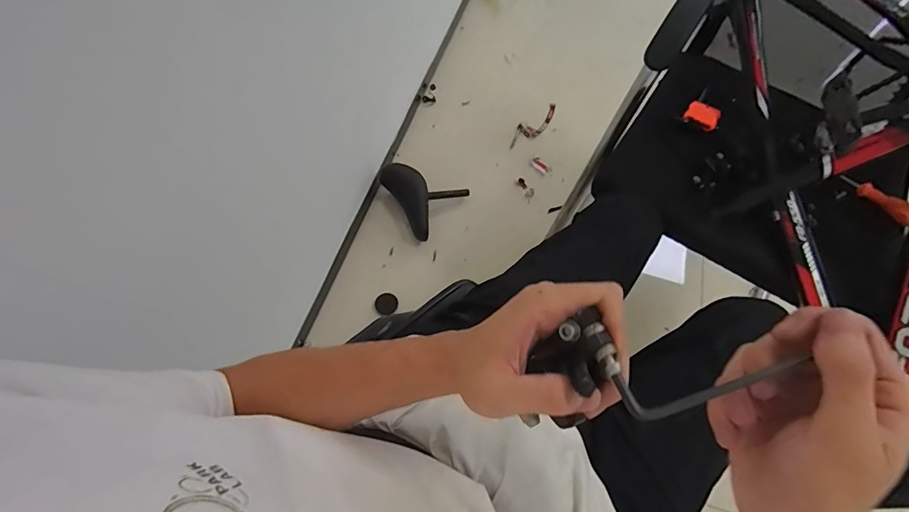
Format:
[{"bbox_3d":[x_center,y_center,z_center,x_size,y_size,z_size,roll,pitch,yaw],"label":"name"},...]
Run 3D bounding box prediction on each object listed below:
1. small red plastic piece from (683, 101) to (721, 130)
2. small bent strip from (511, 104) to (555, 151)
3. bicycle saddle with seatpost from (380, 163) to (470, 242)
[{"bbox_3d":[0.440,-0.249,0.772,0.055,0.019,0.040,31,65,12],"label":"small red plastic piece"},{"bbox_3d":[0.248,-0.404,1.369,0.226,0.020,0.063,-38,70,-19],"label":"small bent strip"},{"bbox_3d":[-0.092,-0.171,1.169,0.181,0.129,0.199,33,66,14],"label":"bicycle saddle with seatpost"}]

